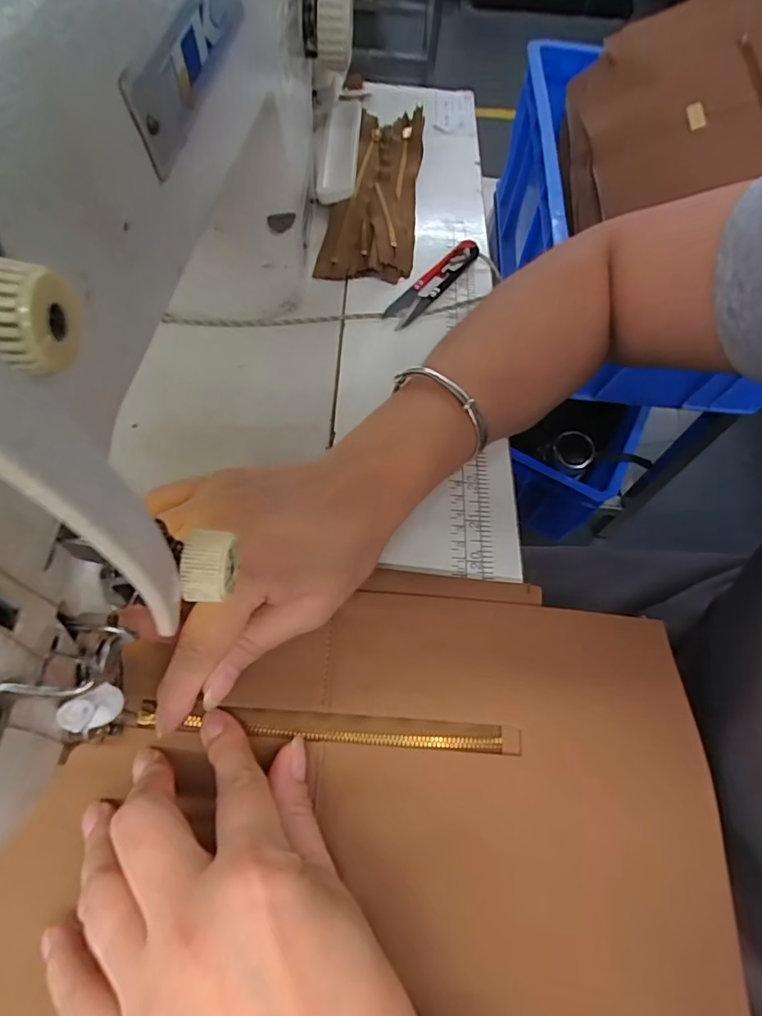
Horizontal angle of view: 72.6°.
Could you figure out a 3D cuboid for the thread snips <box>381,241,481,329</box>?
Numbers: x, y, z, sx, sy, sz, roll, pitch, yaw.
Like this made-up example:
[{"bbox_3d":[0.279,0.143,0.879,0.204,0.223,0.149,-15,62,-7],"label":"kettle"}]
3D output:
[{"bbox_3d":[0.041,-0.170,0.391,0.020,0.014,0.102,37,66,16],"label":"thread snips"}]

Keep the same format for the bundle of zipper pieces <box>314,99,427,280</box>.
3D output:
[{"bbox_3d":[0.001,-0.271,0.441,0.069,0.019,0.221,9,61,2],"label":"bundle of zipper pieces"}]

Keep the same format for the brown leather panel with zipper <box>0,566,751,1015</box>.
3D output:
[{"bbox_3d":[-0.020,0.144,0.220,0.335,0.011,0.243,5,63,-3],"label":"brown leather panel with zipper"}]

